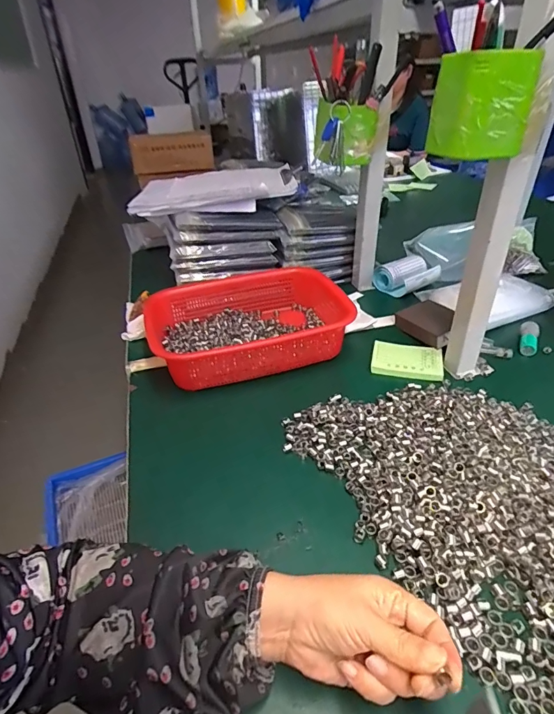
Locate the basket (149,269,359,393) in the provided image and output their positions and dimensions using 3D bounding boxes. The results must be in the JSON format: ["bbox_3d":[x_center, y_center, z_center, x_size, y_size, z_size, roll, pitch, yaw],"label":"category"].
[{"bbox_3d":[-0.036,-0.051,0.620,0.295,0.063,0.206,-10,36,-13],"label":"basket"}]

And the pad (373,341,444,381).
[{"bbox_3d":[0.186,0.003,0.594,0.096,0.007,0.079,7,36,11],"label":"pad"}]

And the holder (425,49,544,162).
[{"bbox_3d":[0.186,-0.231,0.385,0.066,0.078,0.066,-14,37,-17],"label":"holder"}]

